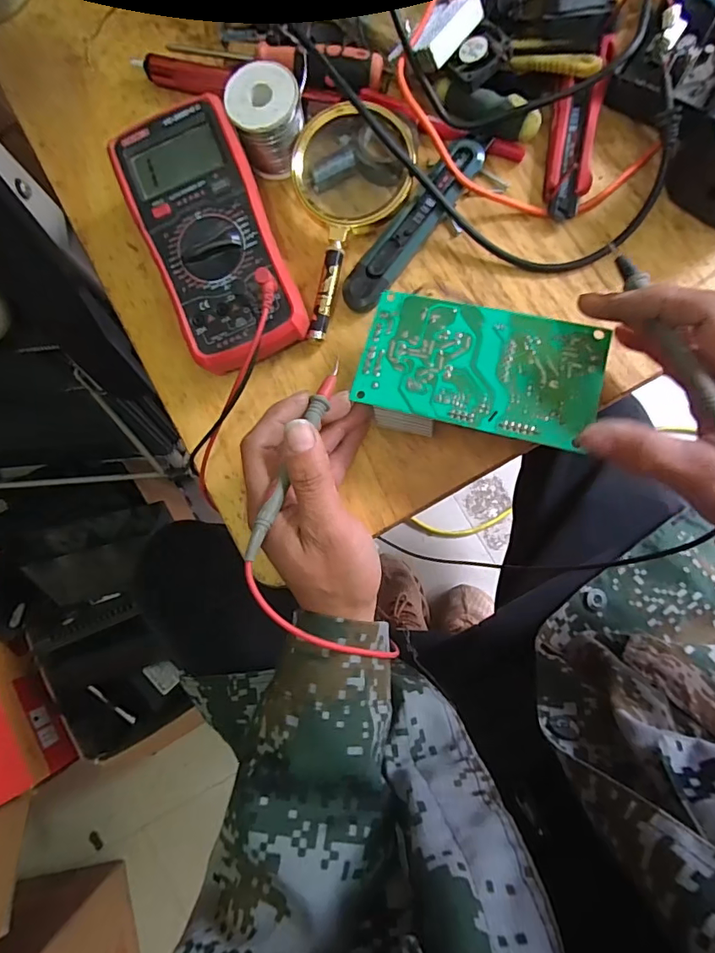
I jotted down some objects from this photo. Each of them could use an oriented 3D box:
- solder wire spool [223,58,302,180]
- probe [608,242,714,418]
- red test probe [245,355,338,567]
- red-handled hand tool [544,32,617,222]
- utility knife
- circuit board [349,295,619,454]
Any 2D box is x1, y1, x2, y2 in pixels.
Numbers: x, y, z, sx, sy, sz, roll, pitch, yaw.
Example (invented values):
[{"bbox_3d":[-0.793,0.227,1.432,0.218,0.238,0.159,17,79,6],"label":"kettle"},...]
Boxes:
[{"bbox_3d":[-0.065,-0.264,0.363,0.049,0.050,0.047,-20,82,4],"label":"solder wire spool"},{"bbox_3d":[0.170,-0.080,0.270,0.007,0.013,0.134,-17,67,4],"label":"probe"},{"bbox_3d":[-0.036,-0.014,0.291,0.010,0.007,0.137,17,67,8],"label":"red test probe"},{"bbox_3d":[0.161,-0.257,0.358,0.034,0.019,0.137,10,85,7],"label":"red-handled hand tool"},{"bbox_3d":[0.041,-0.187,0.367,0.029,0.020,0.144,39,89,9],"label":"utility knife"},{"bbox_3d":[0.079,-0.069,0.326,0.148,0.041,0.086,14,86,8],"label":"circuit board"}]

